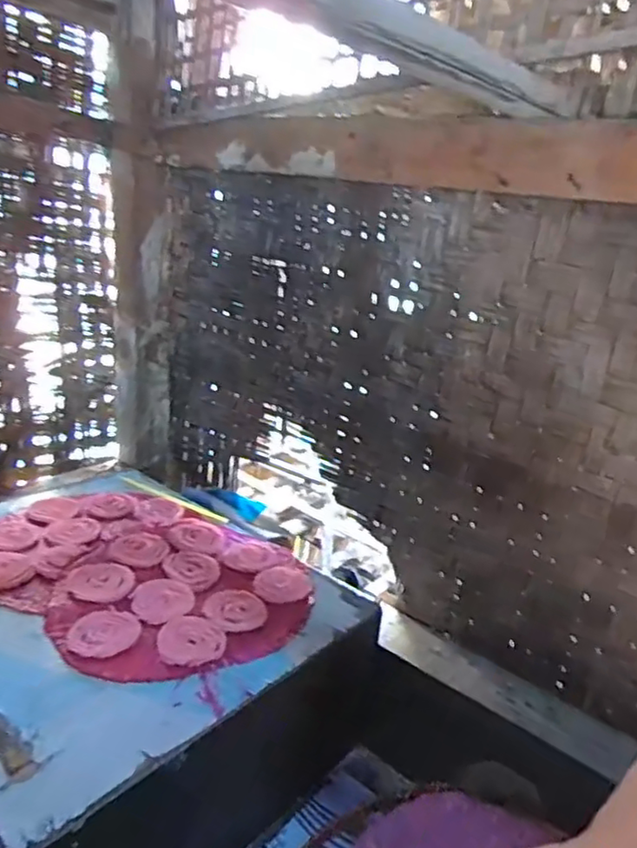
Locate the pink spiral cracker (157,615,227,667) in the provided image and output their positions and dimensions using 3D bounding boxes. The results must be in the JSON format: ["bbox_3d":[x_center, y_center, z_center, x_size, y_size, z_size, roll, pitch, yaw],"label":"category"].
[{"bbox_3d":[-0.152,0.260,0.757,0.078,0.010,0.082,1,19,-16],"label":"pink spiral cracker"}]

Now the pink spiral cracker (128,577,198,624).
[{"bbox_3d":[-0.203,0.229,0.824,0.081,0.007,0.088,-2,20,-23],"label":"pink spiral cracker"}]

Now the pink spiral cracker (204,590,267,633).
[{"bbox_3d":[-0.108,0.243,0.820,0.083,0.007,0.078,6,19,-2],"label":"pink spiral cracker"}]

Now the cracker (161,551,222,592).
[{"bbox_3d":[-0.182,0.208,0.893,0.079,0.013,0.082,9,19,9],"label":"cracker"}]

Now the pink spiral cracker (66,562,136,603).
[{"bbox_3d":[-0.290,0.208,0.835,0.085,0.008,0.084,9,19,8],"label":"pink spiral cracker"}]

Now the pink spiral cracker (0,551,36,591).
[{"bbox_3d":[-0.425,0.195,0.842,0.076,0.012,0.084,-6,22,-32],"label":"pink spiral cracker"}]

